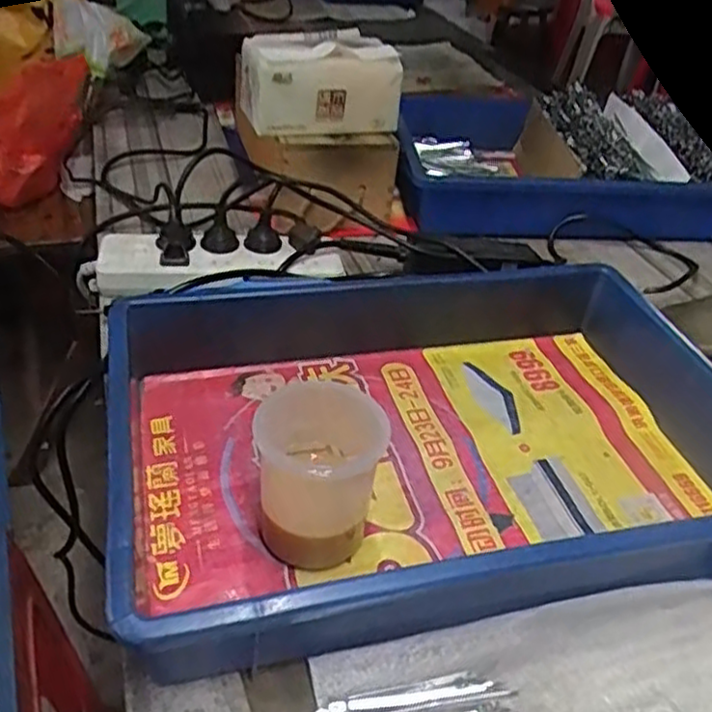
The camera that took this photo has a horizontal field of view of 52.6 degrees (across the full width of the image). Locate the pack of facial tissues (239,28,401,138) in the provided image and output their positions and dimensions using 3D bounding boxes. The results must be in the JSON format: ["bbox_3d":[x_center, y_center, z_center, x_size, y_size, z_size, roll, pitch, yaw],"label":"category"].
[{"bbox_3d":[-0.038,-0.281,0.748,0.161,0.084,0.065,-6,39,-15],"label":"pack of facial tissues"}]

